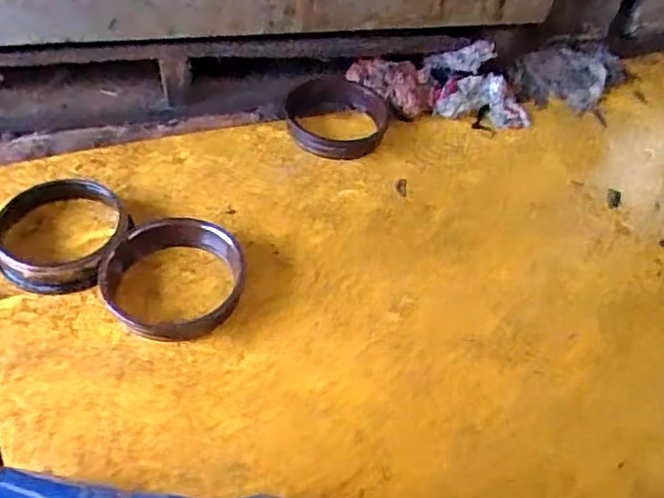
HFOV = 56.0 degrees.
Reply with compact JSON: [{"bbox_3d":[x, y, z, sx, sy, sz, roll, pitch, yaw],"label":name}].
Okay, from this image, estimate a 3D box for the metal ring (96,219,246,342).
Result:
[{"bbox_3d":[-0.199,0.036,0.776,0.173,0.047,0.155,2,50,-5],"label":"metal ring"}]

